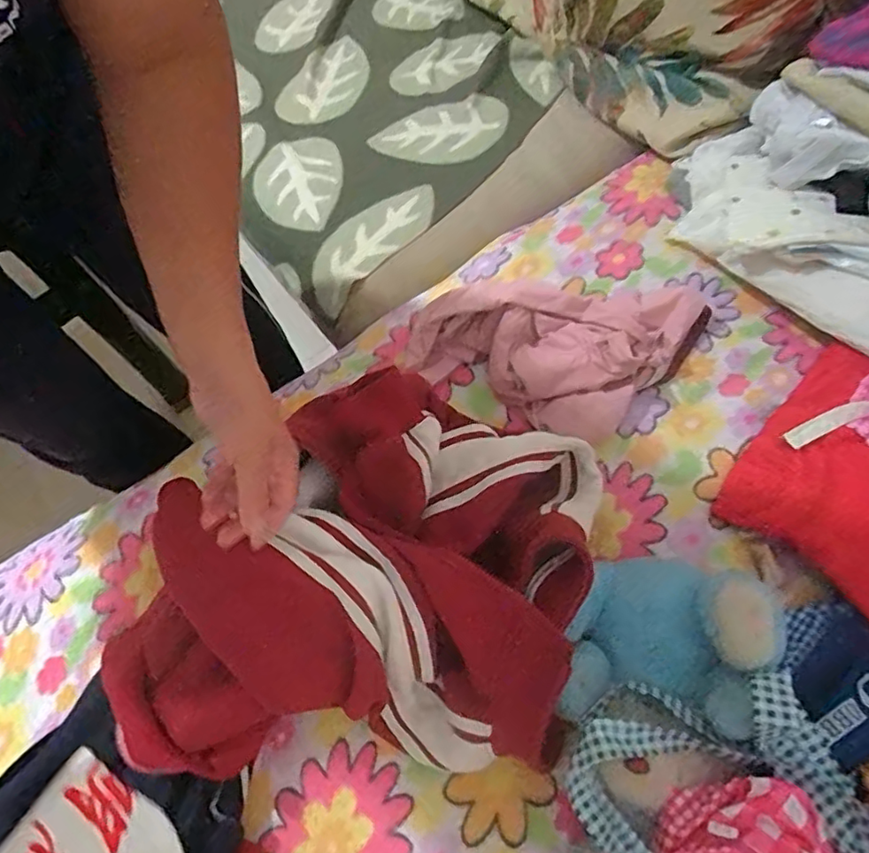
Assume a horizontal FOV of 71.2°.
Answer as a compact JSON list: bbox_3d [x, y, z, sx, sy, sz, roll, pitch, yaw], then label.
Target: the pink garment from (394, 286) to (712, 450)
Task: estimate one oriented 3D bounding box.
[{"bbox_3d":[0.139,-0.078,0.653,0.337,0.075,0.179,-4,66,1],"label":"pink garment"}]

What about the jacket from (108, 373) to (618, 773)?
[{"bbox_3d":[-0.057,0.119,0.538,0.393,0.091,0.334,2,67,4],"label":"jacket"}]

